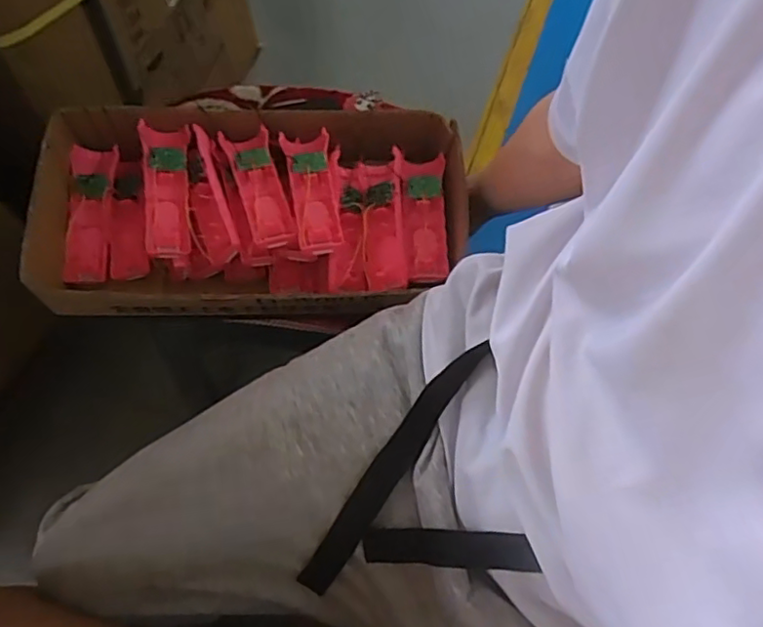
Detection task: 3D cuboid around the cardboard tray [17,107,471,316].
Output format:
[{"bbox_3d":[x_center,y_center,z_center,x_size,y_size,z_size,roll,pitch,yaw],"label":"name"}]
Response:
[{"bbox_3d":[-0.144,-0.115,0.692,0.459,0.084,0.246,0,66,1],"label":"cardboard tray"}]

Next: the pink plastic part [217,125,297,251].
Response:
[{"bbox_3d":[-0.136,-0.145,0.676,0.051,0.015,0.170,-17,67,-7],"label":"pink plastic part"}]

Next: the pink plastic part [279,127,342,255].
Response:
[{"bbox_3d":[-0.074,-0.138,0.669,0.050,0.016,0.166,-12,66,-4],"label":"pink plastic part"}]

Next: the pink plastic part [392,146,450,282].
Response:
[{"bbox_3d":[0.044,-0.111,0.662,0.052,0.034,0.155,-2,66,0],"label":"pink plastic part"}]

